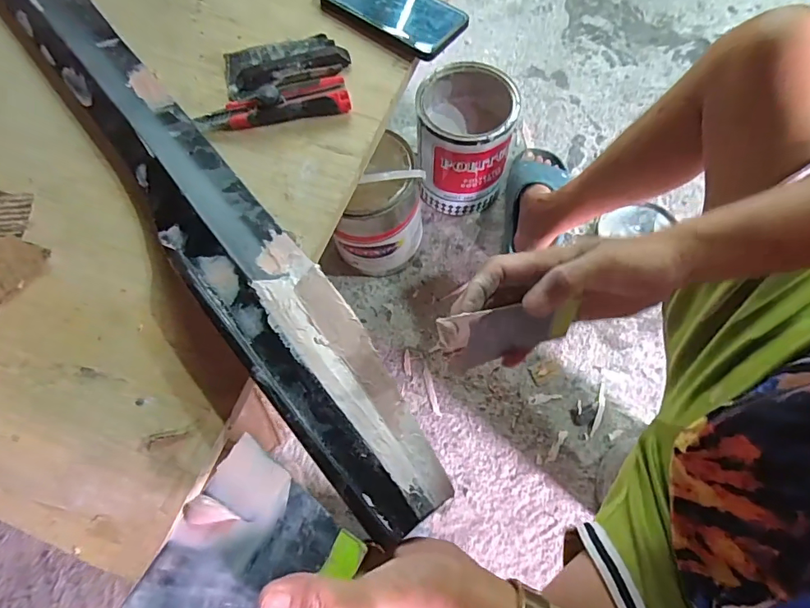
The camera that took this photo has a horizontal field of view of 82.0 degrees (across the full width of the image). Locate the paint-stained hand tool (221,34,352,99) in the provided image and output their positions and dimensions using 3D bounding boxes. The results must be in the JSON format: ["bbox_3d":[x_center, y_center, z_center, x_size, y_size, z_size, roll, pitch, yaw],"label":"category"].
[{"bbox_3d":[-0.130,-0.262,0.501,0.129,0.013,0.064,-13,69,-3],"label":"paint-stained hand tool"}]

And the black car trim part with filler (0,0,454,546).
[{"bbox_3d":[-0.212,-0.126,0.427,0.091,0.048,0.729,-37,72,-11],"label":"black car trim part with filler"}]

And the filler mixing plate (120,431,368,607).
[{"bbox_3d":[-0.084,0.147,0.258,0.098,0.005,0.107,30,61,3],"label":"filler mixing plate"}]

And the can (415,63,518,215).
[{"bbox_3d":[0.104,-0.287,0.838,0.153,0.210,0.164,-1,69,2],"label":"can"}]

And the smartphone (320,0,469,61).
[{"bbox_3d":[-0.014,-0.334,0.524,0.171,0.014,0.076,37,74,15],"label":"smartphone"}]

